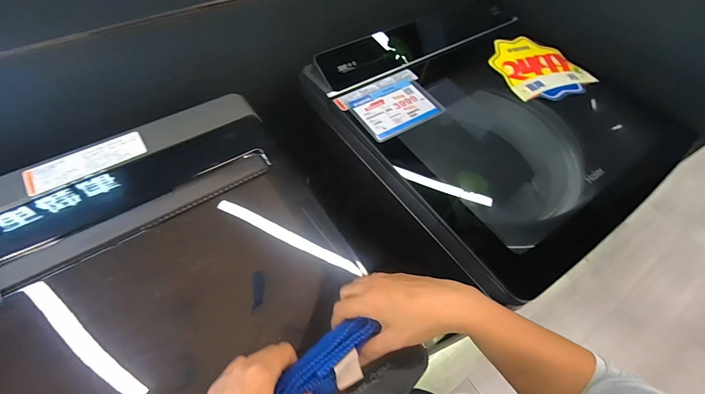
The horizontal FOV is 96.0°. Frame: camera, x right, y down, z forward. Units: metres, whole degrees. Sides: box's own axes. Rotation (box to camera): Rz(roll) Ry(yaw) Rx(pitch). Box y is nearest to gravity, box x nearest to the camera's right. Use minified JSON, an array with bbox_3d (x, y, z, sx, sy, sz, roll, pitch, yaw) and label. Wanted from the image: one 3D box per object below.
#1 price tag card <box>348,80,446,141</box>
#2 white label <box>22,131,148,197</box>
[{"bbox_3d":[0.081,-0.164,0.581,0.158,0.005,0.103,-28,63,-21],"label":"price tag card"},{"bbox_3d":[-0.395,-0.054,0.475,0.154,0.010,0.061,-35,64,-27],"label":"white label"}]

